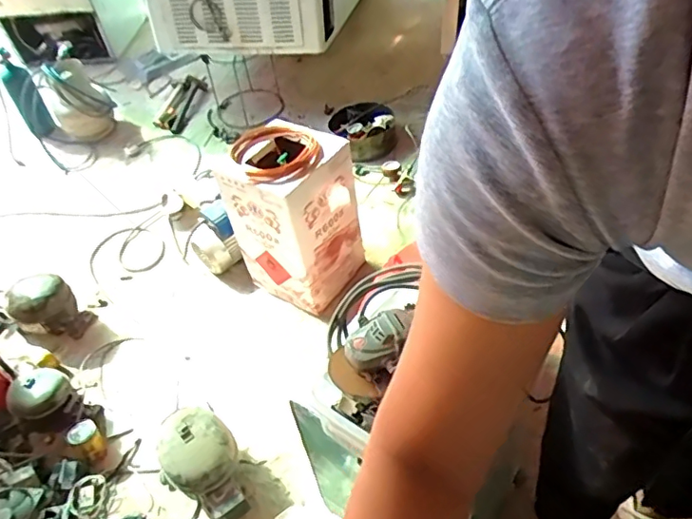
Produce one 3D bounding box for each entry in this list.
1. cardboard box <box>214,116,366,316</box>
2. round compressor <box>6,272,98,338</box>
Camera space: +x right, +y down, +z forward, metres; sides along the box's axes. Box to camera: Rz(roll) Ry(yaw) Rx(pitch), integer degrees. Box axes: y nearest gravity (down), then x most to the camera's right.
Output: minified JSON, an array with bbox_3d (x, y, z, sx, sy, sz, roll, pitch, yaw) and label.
[{"bbox_3d":[-0.134,-0.120,1.495,0.258,0.433,0.265,21,54,23],"label":"cardboard box"},{"bbox_3d":[-0.798,0.126,1.470,0.133,0.213,0.134,-4,48,4],"label":"round compressor"}]

